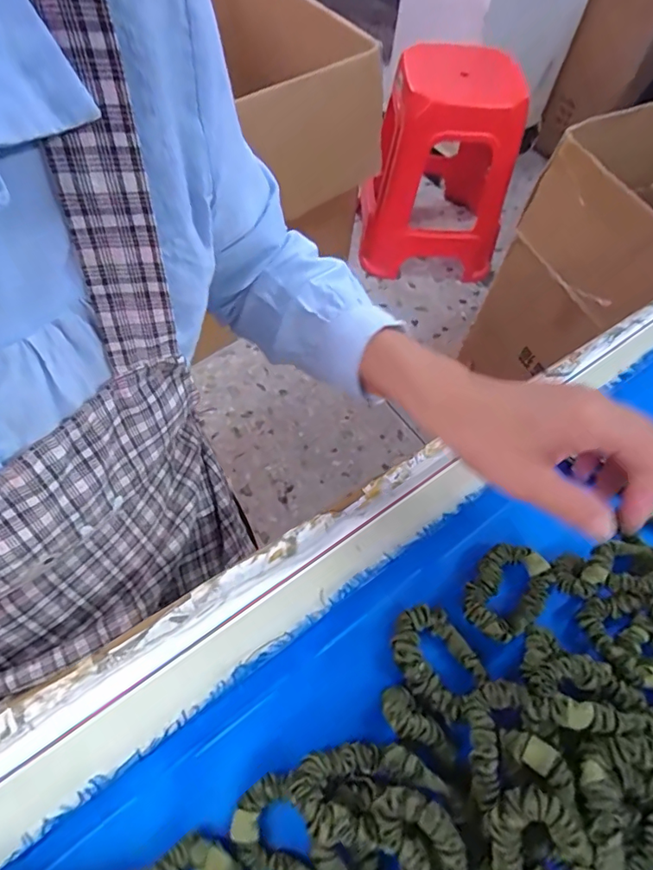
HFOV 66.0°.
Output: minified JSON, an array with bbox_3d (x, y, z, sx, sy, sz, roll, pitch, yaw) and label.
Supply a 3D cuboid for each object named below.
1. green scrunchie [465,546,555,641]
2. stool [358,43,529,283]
[{"bbox_3d":[0.121,0.103,0.333,0.046,0.012,0.067,34,60,19],"label":"green scrunchie"},{"bbox_3d":[0.328,-0.792,1.430,0.393,0.506,0.428,9,60,1],"label":"stool"}]

